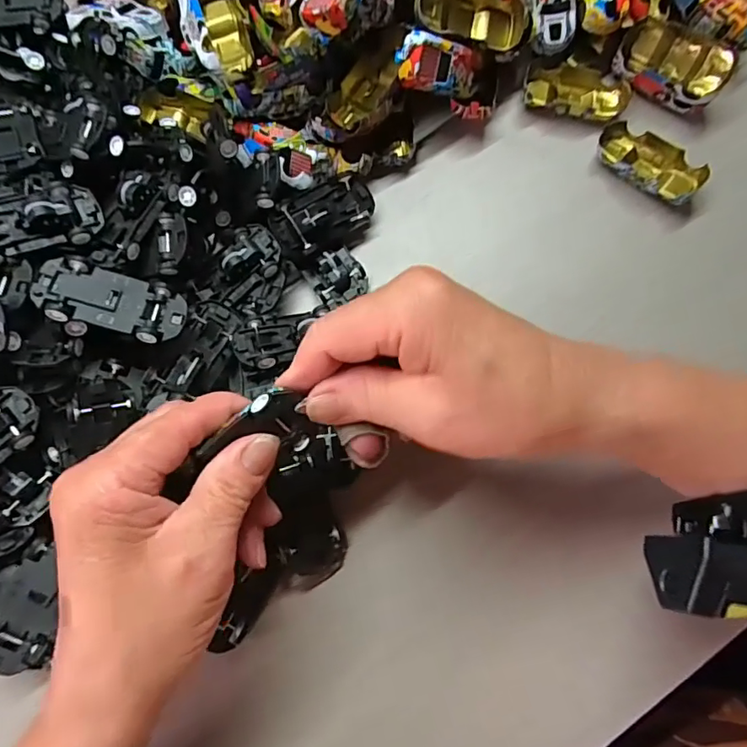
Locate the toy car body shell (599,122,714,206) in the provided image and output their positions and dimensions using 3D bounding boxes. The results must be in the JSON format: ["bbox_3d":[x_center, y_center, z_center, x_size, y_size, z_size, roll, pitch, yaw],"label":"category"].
[{"bbox_3d":[0.164,-0.126,0.310,0.063,0.015,0.028,38,78,10],"label":"toy car body shell"}]

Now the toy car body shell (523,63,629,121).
[{"bbox_3d":[0.127,-0.177,0.328,0.061,0.014,0.038,12,75,4],"label":"toy car body shell"}]

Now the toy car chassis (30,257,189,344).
[{"bbox_3d":[-0.123,-0.034,0.246,0.064,0.007,0.031,16,73,-20],"label":"toy car chassis"}]

